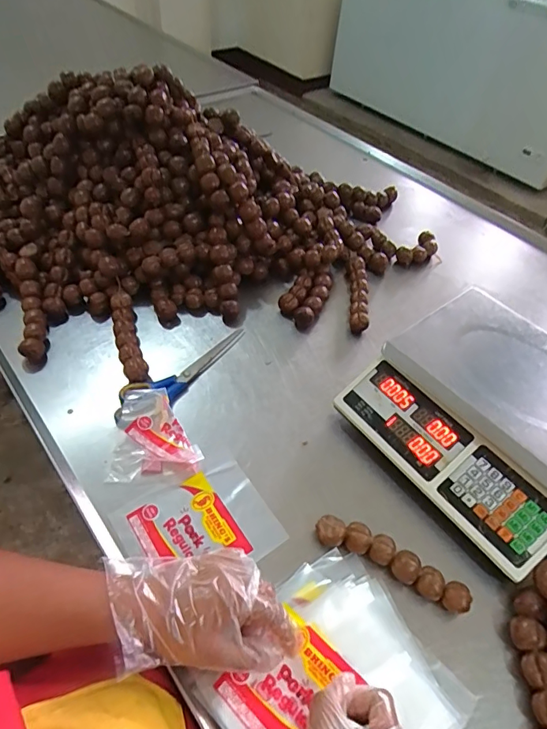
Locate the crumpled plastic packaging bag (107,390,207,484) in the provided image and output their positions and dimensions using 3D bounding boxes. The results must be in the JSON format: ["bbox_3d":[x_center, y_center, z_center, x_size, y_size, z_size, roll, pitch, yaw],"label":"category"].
[{"bbox_3d":[-0.170,0.094,0.647,0.118,0.016,0.140,-6,51,-10],"label":"crumpled plastic packaging bag"}]

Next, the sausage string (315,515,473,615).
[{"bbox_3d":[0.140,0.237,0.545,0.184,0.033,0.038,24,52,15],"label":"sausage string"}]

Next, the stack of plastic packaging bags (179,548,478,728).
[{"bbox_3d":[0.068,0.337,0.465,0.230,0.028,0.222,-34,60,-29],"label":"stack of plastic packaging bags"}]

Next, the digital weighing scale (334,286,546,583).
[{"bbox_3d":[0.310,0.068,0.648,0.316,0.119,0.318,-29,58,-26],"label":"digital weighing scale"}]

